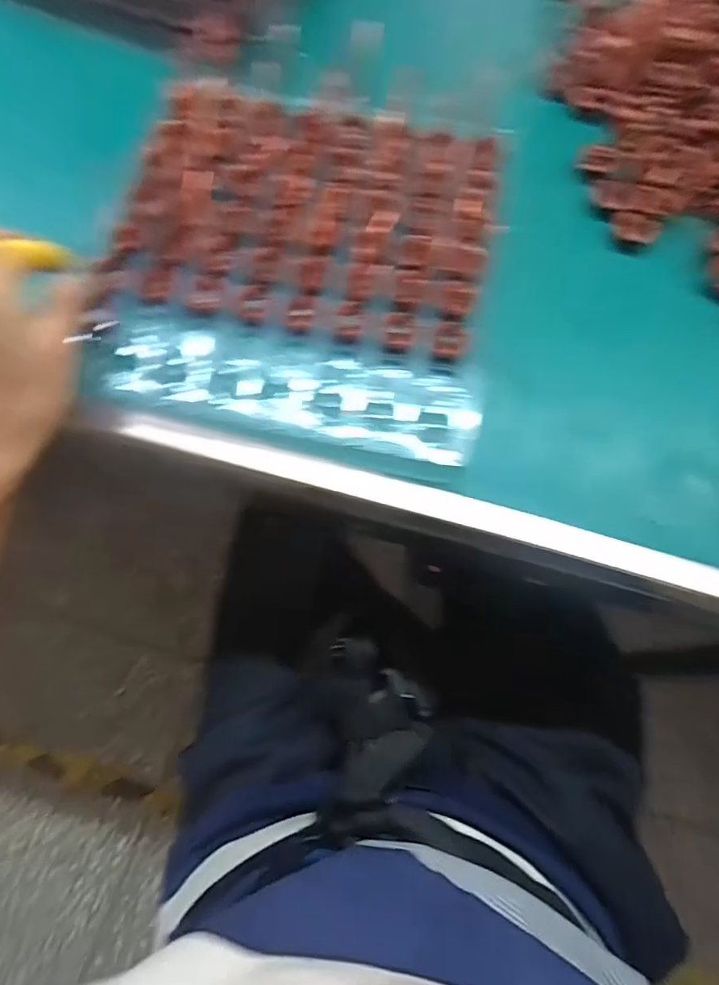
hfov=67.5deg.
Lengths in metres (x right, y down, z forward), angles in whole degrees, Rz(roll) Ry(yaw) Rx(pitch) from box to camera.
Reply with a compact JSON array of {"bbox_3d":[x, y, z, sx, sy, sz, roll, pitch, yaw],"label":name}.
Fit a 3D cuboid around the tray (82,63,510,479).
[{"bbox_3d":[-0.037,-0.159,0.371,0.254,0.022,0.265,11,73,3],"label":"tray"}]

